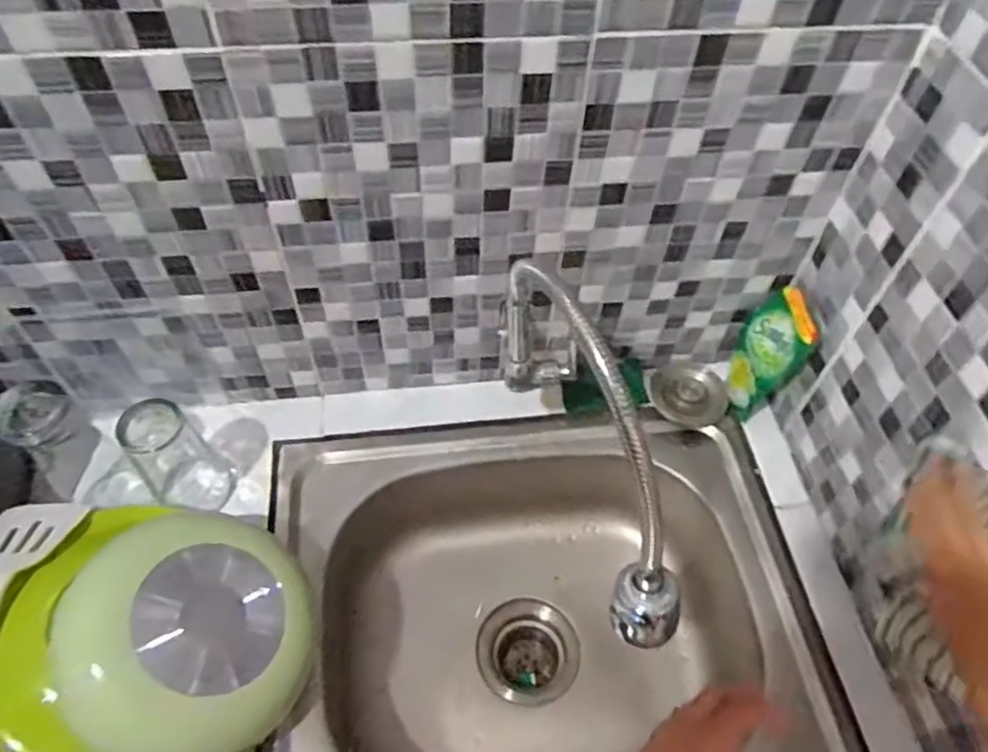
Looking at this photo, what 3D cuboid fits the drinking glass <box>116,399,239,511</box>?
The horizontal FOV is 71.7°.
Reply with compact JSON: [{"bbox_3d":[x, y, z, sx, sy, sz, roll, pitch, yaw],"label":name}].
[{"bbox_3d":[-0.301,0.071,0.643,0.067,0.122,0.077,-36,63,-25],"label":"drinking glass"}]

